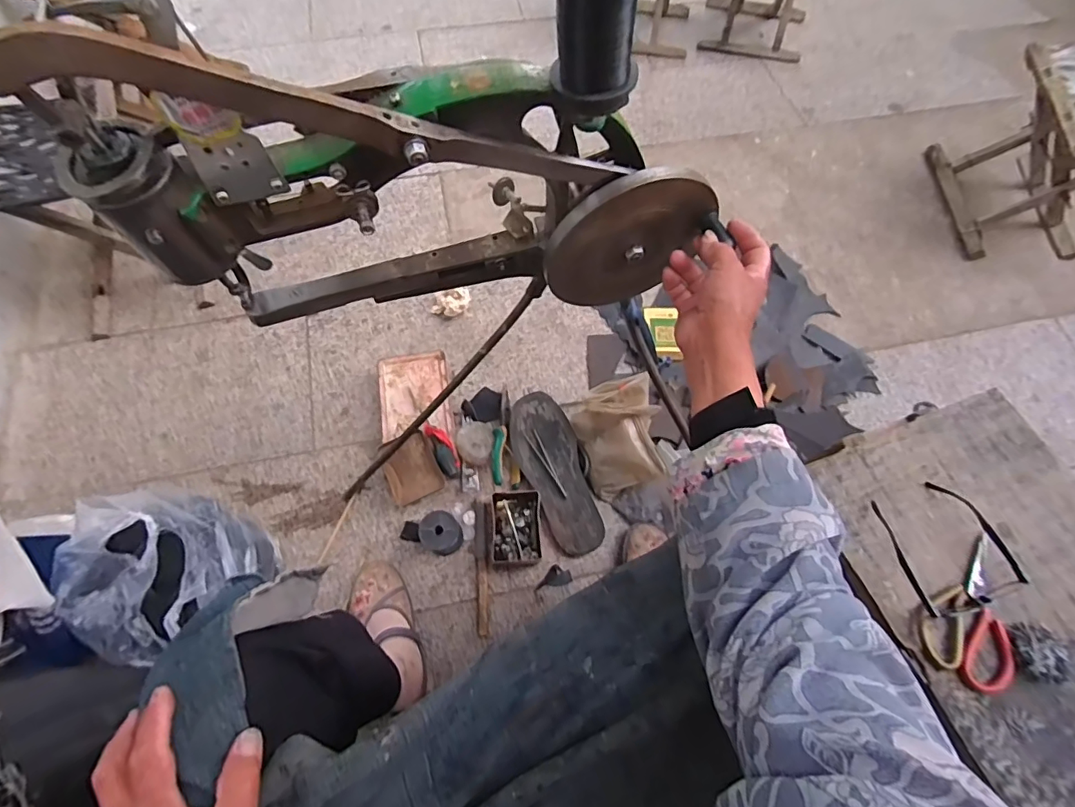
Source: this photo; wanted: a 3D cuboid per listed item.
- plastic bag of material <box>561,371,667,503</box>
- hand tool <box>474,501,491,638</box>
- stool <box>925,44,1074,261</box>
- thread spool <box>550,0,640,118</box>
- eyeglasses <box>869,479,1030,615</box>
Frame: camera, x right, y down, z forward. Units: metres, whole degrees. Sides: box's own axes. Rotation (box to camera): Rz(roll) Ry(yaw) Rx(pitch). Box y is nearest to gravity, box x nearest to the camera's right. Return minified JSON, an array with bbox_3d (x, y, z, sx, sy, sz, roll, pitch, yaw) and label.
[{"bbox_3d":[0.136,0.039,0.856,0.128,0.108,0.187,-17,67,-5],"label":"plastic bag of material"},{"bbox_3d":[-0.093,0.270,0.850,0.028,0.010,0.209,-2,66,1],"label":"hand tool"},{"bbox_3d":[0.969,-0.470,0.984,0.207,0.267,0.293,-2,66,1],"label":"stool"},{"bbox_3d":[0.035,-0.238,0.310,0.053,0.104,0.050,-4,66,-2],"label":"thread spool"},{"bbox_3d":[0.495,0.172,0.618,0.151,0.035,0.147,-14,67,-6],"label":"eyeglasses"}]

